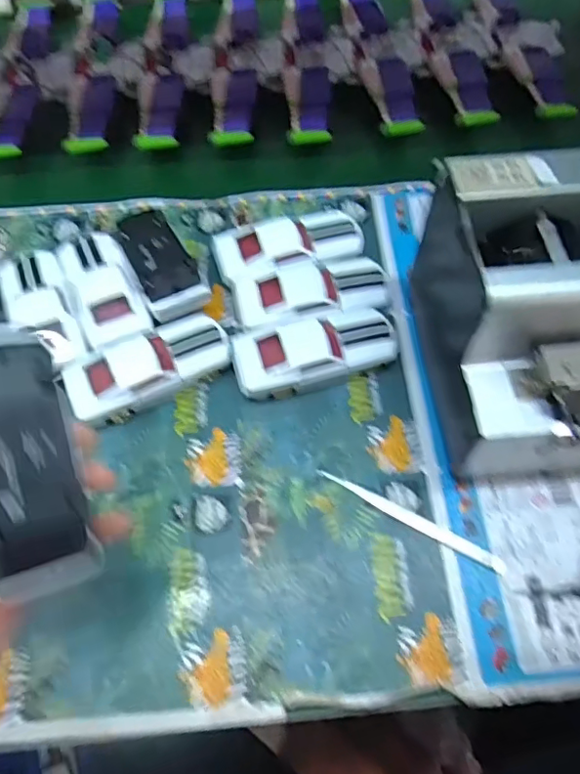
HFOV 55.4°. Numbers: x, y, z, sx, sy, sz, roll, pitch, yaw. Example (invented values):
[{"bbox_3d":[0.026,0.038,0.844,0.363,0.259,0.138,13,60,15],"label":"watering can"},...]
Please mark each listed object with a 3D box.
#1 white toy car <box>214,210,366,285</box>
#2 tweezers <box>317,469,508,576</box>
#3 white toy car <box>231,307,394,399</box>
[{"bbox_3d":[-0.001,-0.127,0.500,0.132,0.036,0.065,-15,61,-8],"label":"white toy car"},{"bbox_3d":[0.086,0.095,0.397,0.141,0.005,0.011,27,64,15],"label":"tweezers"},{"bbox_3d":[0.021,-0.028,0.447,0.129,0.035,0.052,-13,61,-7],"label":"white toy car"}]

